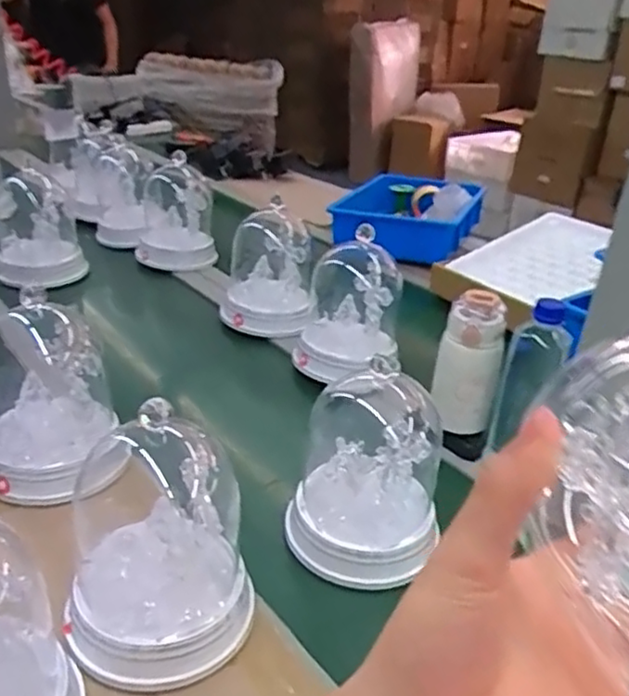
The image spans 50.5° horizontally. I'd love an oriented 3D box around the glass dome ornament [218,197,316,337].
[{"bbox_3d":[-0.070,-0.124,1.058,0.146,0.170,0.134,6,27,3],"label":"glass dome ornament"}]

